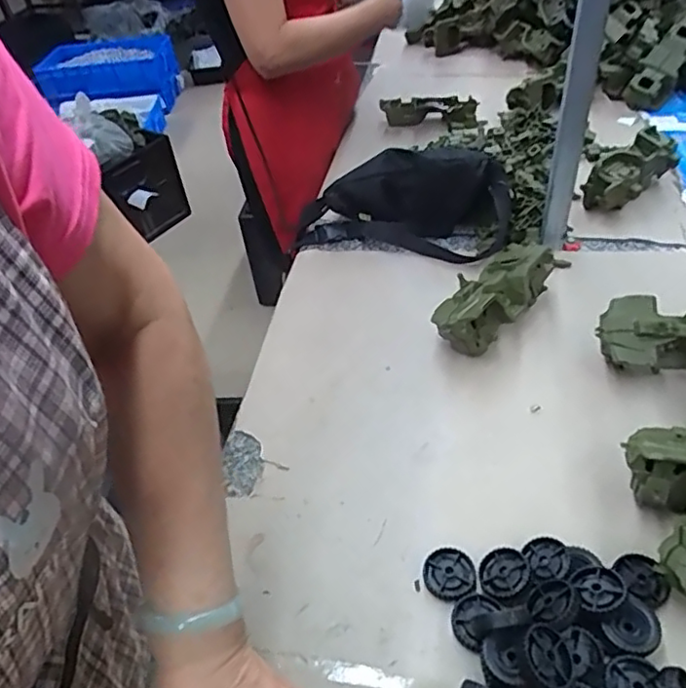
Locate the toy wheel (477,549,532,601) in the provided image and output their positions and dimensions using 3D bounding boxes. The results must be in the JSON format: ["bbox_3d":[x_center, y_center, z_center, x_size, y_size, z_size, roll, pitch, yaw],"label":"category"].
[{"bbox_3d":[0.135,0.195,0.510,0.039,0.011,0.043,30,54,33],"label":"toy wheel"}]

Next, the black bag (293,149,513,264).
[{"bbox_3d":[0.084,-0.211,0.888,0.316,0.114,0.114,12,46,19],"label":"black bag"}]

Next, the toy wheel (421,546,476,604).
[{"bbox_3d":[0.092,0.199,0.521,0.043,0.010,0.044,-4,43,3],"label":"toy wheel"}]

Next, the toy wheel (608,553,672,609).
[{"bbox_3d":[0.247,0.194,0.498,0.040,0.016,0.044,-4,43,3],"label":"toy wheel"}]

